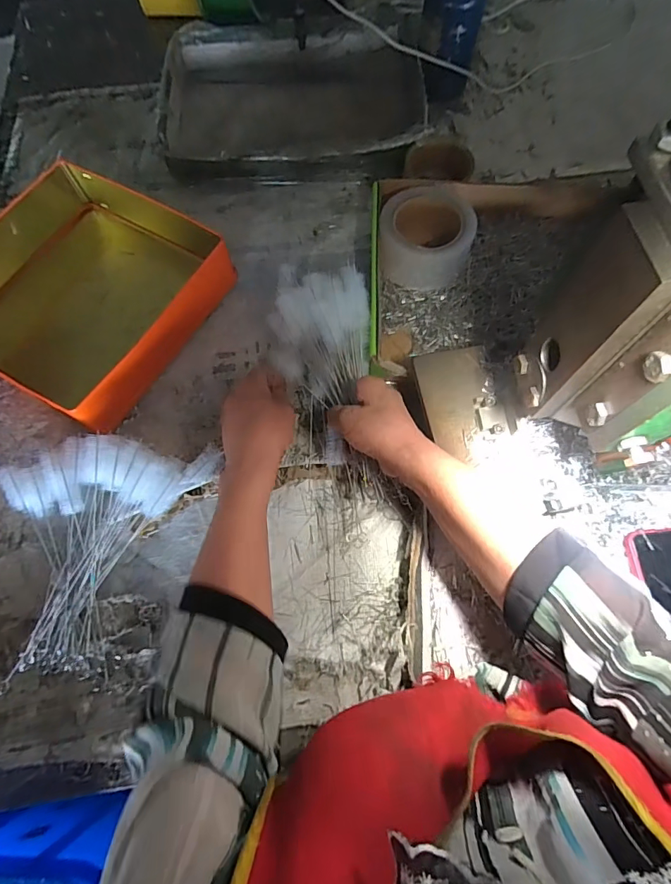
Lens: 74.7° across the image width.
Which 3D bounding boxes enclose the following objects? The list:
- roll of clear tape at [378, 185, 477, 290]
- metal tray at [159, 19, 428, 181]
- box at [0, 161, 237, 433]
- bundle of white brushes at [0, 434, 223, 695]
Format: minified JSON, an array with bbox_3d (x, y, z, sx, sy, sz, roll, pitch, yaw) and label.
[{"bbox_3d":[0.105,-0.245,0.526,0.105,0.062,0.101,0,69,1],"label":"roll of clear tape"},{"bbox_3d":[-0.061,-0.492,0.631,0.351,0.055,0.285,-5,69,-1],"label":"metal tray"},{"bbox_3d":[-0.288,-0.176,0.505,0.266,0.063,0.255,29,72,12],"label":"box"},{"bbox_3d":[-0.213,0.102,0.398,0.178,0.068,0.203,1,69,2],"label":"bundle of white brushes"}]

